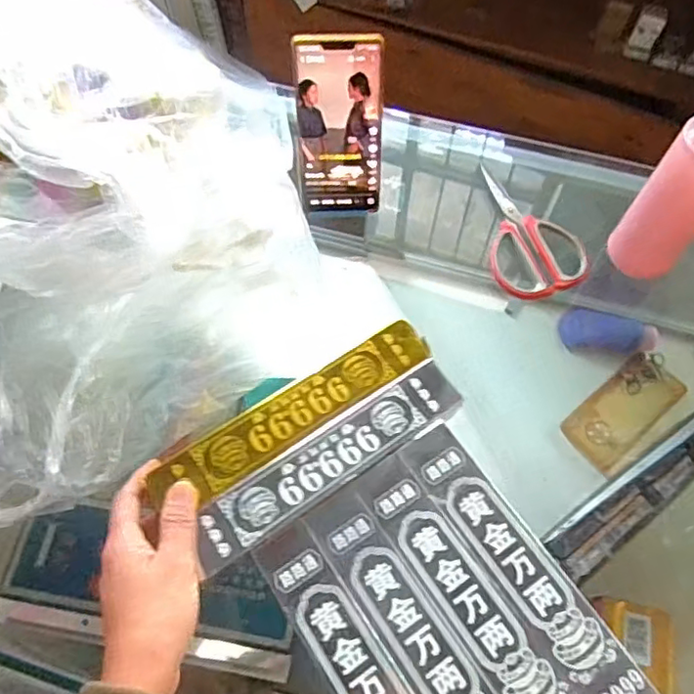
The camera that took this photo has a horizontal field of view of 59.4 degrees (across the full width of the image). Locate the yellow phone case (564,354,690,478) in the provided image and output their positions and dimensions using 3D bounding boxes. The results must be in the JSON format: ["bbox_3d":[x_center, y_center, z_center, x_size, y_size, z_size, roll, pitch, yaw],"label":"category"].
[{"bbox_3d":[0.342,0.077,0.754,0.159,0.018,0.077,-40,71,-18],"label":"yellow phone case"}]

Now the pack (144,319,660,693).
[{"bbox_3d":[0.041,0.153,0.410,0.206,0.013,0.313,-29,68,-14],"label":"pack"}]

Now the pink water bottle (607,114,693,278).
[{"bbox_3d":[0.280,-0.125,0.509,0.065,0.155,0.053,34,69,15],"label":"pink water bottle"}]

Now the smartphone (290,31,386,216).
[{"bbox_3d":[-0.006,-0.194,0.549,0.075,0.164,0.012,-2,41,-1],"label":"smartphone"}]

